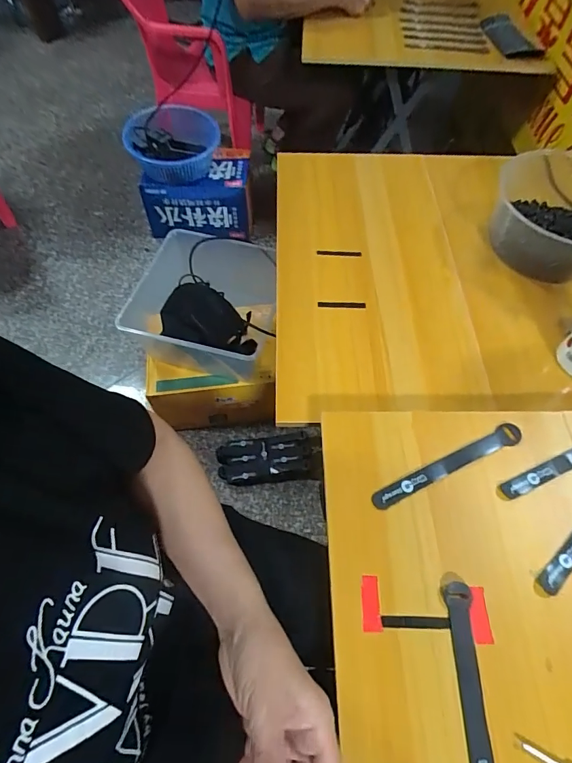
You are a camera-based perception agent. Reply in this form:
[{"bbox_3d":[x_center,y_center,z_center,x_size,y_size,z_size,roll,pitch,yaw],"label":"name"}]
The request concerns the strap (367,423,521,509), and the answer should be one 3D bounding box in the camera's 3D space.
[{"bbox_3d":[0.187,0.095,0.472,0.200,0.004,0.023,-22,68,-15],"label":"strap"}]

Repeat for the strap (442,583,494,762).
[{"bbox_3d":[0.165,0.286,0.362,0.024,0.005,0.194,1,59,-1],"label":"strap"}]

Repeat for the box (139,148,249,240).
[{"bbox_3d":[-0.287,-0.616,1.365,0.337,0.179,0.215,0,60,-1],"label":"box"}]

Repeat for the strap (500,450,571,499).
[{"bbox_3d":[0.335,0.090,0.478,0.202,0.007,0.025,-21,65,-14],"label":"strap"}]

